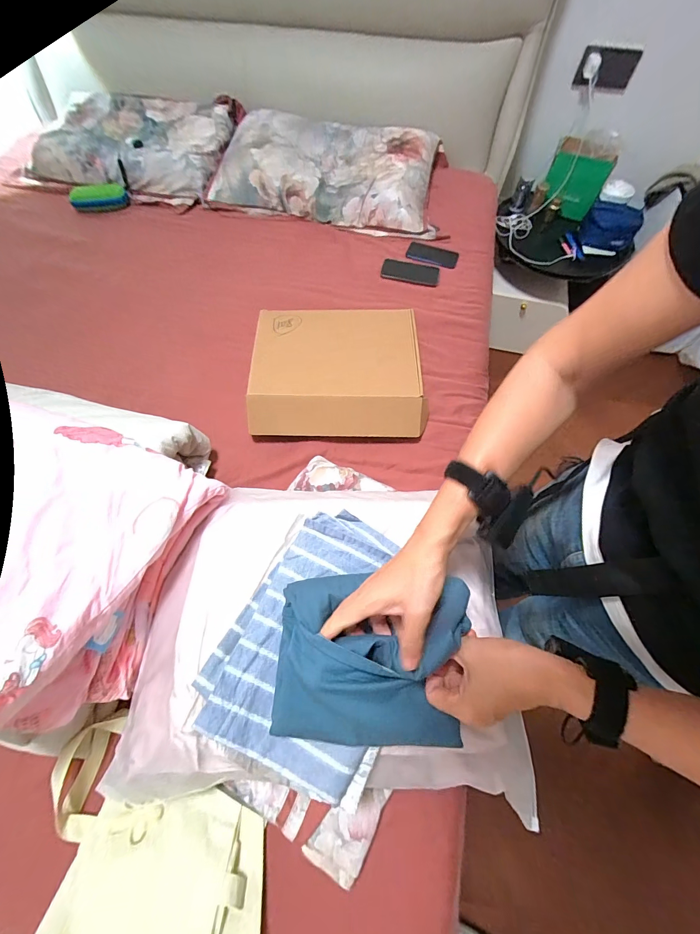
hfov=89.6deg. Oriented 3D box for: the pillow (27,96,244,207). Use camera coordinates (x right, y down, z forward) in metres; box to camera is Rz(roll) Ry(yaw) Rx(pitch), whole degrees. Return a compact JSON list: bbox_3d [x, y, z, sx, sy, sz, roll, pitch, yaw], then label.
[{"bbox_3d":[-0.701,-1.059,1.135,0.627,0.106,0.396,17,64,8],"label":"pillow"}]

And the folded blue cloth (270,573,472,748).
[{"bbox_3d":[0.020,0.199,0.373,0.198,0.089,0.164,2,62,1],"label":"folded blue cloth"}]

